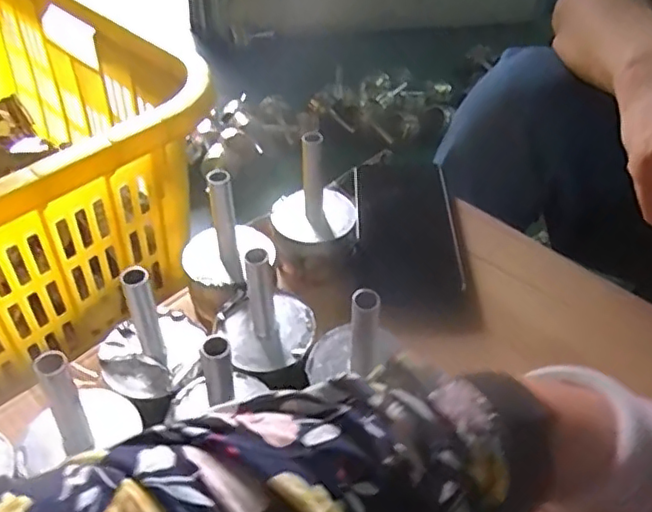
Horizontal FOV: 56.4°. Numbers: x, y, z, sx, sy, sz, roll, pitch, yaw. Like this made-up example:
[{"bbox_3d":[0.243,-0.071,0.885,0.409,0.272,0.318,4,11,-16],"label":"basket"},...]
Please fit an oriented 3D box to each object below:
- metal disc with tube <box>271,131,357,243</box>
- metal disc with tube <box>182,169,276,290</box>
[{"bbox_3d":[-0.008,-0.048,0.437,0.059,0.062,0.050,0,46,-2],"label":"metal disc with tube"},{"bbox_3d":[-0.069,-0.014,0.404,0.056,0.087,0.052,1,46,-1],"label":"metal disc with tube"}]

